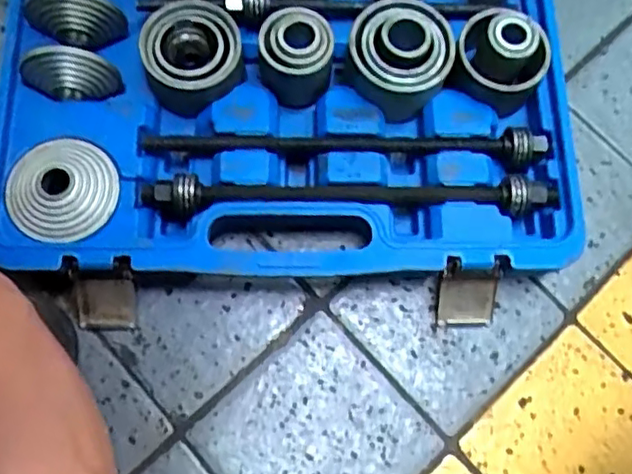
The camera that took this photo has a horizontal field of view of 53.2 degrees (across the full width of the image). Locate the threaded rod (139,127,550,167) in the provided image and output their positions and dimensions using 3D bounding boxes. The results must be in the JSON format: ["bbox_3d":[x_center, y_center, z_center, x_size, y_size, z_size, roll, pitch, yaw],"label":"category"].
[{"bbox_3d":[0.027,-0.079,0.546,0.346,0.023,0.024,1,77,-4],"label":"threaded rod"}]

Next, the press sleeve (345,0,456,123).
[{"bbox_3d":[0.073,-0.157,0.546,0.089,0.072,0.096,14,77,0],"label":"press sleeve"}]

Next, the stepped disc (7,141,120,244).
[{"bbox_3d":[-0.205,-0.040,0.505,0.079,0.027,0.085,1,77,-4],"label":"stepped disc"}]

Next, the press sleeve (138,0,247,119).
[{"bbox_3d":[-0.109,-0.153,0.544,0.086,0.058,0.082,1,77,-4],"label":"press sleeve"}]

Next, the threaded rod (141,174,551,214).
[{"bbox_3d":[0.032,-0.035,0.526,0.344,0.027,0.030,-1,77,-4],"label":"threaded rod"}]

